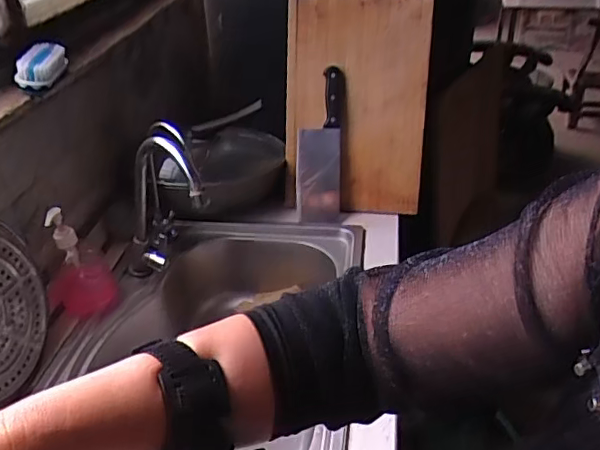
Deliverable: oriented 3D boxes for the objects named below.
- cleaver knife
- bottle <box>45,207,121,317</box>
[{"bbox_3d":[0.037,-0.149,1.063,0.084,0.278,0.019,-1,8,-7],"label":"cleaver knife"},{"bbox_3d":[-0.344,0.065,0.862,0.101,0.171,0.067,-20,37,-24],"label":"bottle"}]

